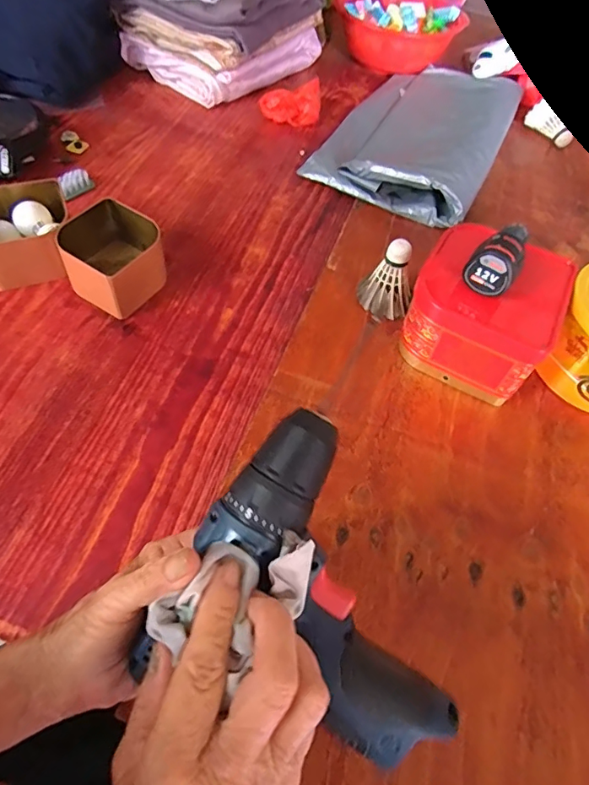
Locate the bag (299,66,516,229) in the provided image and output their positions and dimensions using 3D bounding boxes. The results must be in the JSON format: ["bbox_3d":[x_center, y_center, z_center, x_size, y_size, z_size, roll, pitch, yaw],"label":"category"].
[{"bbox_3d":[0.207,-0.424,0.776,0.237,0.060,0.413,26,57,12],"label":"bag"}]

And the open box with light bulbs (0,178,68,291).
[{"bbox_3d":[-0.304,-0.176,0.547,0.100,0.065,0.101,-16,58,-16],"label":"open box with light bulbs"}]

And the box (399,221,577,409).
[{"bbox_3d":[0.194,-0.086,0.507,0.136,0.111,0.136,28,58,14],"label":"box"}]

